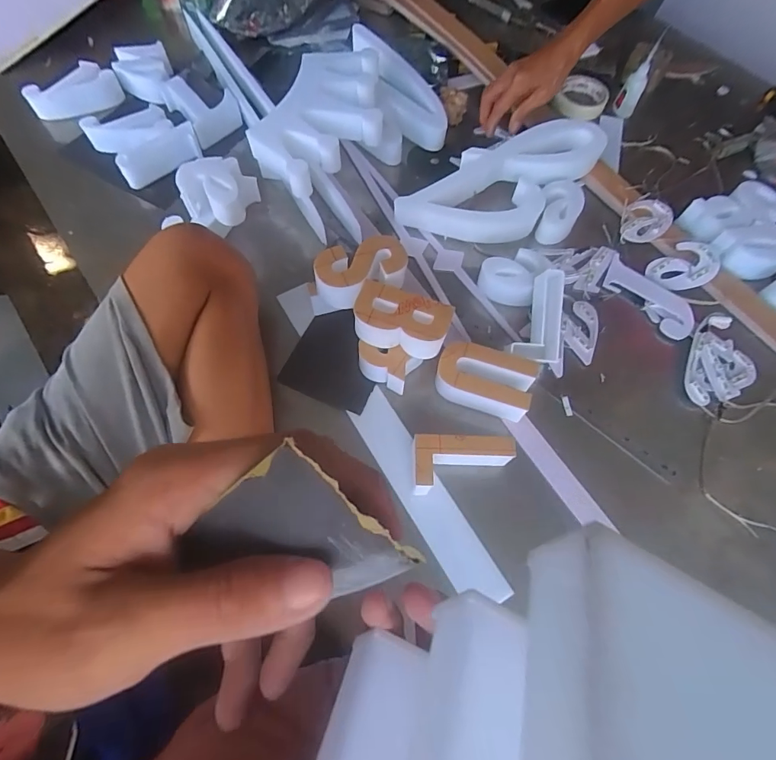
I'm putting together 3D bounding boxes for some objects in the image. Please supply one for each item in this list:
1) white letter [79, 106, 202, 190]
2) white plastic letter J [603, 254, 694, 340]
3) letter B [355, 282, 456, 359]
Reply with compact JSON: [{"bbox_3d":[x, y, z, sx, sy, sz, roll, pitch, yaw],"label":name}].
[{"bbox_3d":[-0.382,-0.376,0.693,0.126,0.039,0.160,-38,72,-19],"label":"white letter"},{"bbox_3d":[0.356,-0.114,0.603,0.133,0.010,0.063,40,68,15],"label":"white plastic letter J"},{"bbox_3d":[0.015,-0.066,0.507,0.104,0.043,0.056,21,65,6],"label":"letter B"}]

